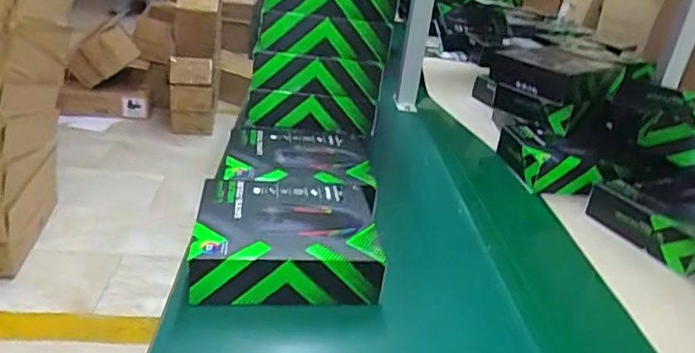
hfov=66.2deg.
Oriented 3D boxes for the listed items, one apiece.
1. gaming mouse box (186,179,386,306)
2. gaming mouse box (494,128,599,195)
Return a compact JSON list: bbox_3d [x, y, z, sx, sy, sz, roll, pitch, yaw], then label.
[{"bbox_3d":[-0.064,0.065,0.563,0.180,0.055,0.147,3,25,-8],"label":"gaming mouse box"},{"bbox_3d":[0.318,-0.028,0.864,0.100,0.060,0.154,4,25,-5],"label":"gaming mouse box"}]

